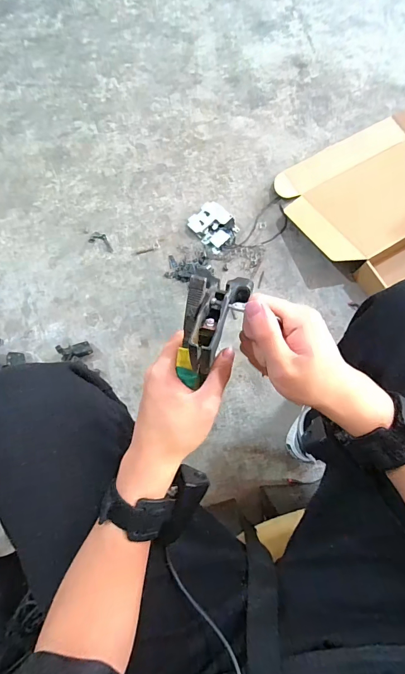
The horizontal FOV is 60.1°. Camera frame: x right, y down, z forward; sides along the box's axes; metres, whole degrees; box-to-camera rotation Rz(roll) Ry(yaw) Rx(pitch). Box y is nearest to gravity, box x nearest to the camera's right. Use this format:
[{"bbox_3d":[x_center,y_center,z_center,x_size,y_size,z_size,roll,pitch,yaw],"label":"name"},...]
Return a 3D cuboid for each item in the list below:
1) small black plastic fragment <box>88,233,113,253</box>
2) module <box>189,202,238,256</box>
[{"bbox_3d":[-0.261,-0.251,0.920,0.071,0.004,0.034,26,80,6],"label":"small black plastic fragment"},{"bbox_3d":[0.031,-0.285,0.906,0.099,0.030,0.127,-39,81,-6],"label":"module"}]

